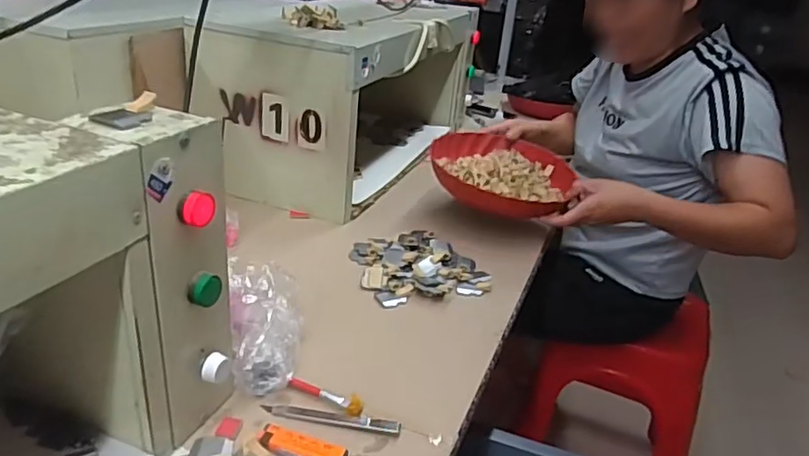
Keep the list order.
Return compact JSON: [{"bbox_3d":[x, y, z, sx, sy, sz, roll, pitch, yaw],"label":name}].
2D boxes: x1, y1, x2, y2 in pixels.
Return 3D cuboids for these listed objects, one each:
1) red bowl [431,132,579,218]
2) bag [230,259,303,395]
[{"bbox_3d":[0.163,-0.086,1.034,0.231,0.089,0.184,10,26,10],"label":"red bowl"},{"bbox_3d":[-0.142,0.102,0.622,0.072,0.096,0.100,1,26,-9],"label":"bag"}]

